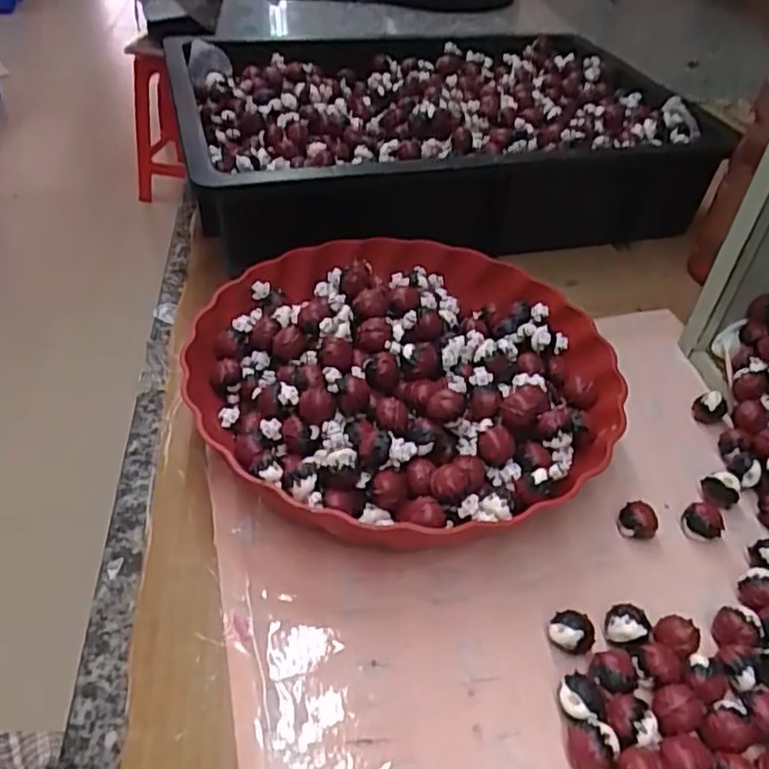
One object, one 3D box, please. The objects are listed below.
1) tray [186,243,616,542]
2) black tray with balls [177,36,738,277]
[{"bbox_3d":[0.011,-0.012,0.402,0.229,0.060,0.242,-24,49,-28],"label":"tray"},{"bbox_3d":[0.026,-0.246,0.625,0.429,0.085,0.359,-12,44,-18],"label":"black tray with balls"}]

